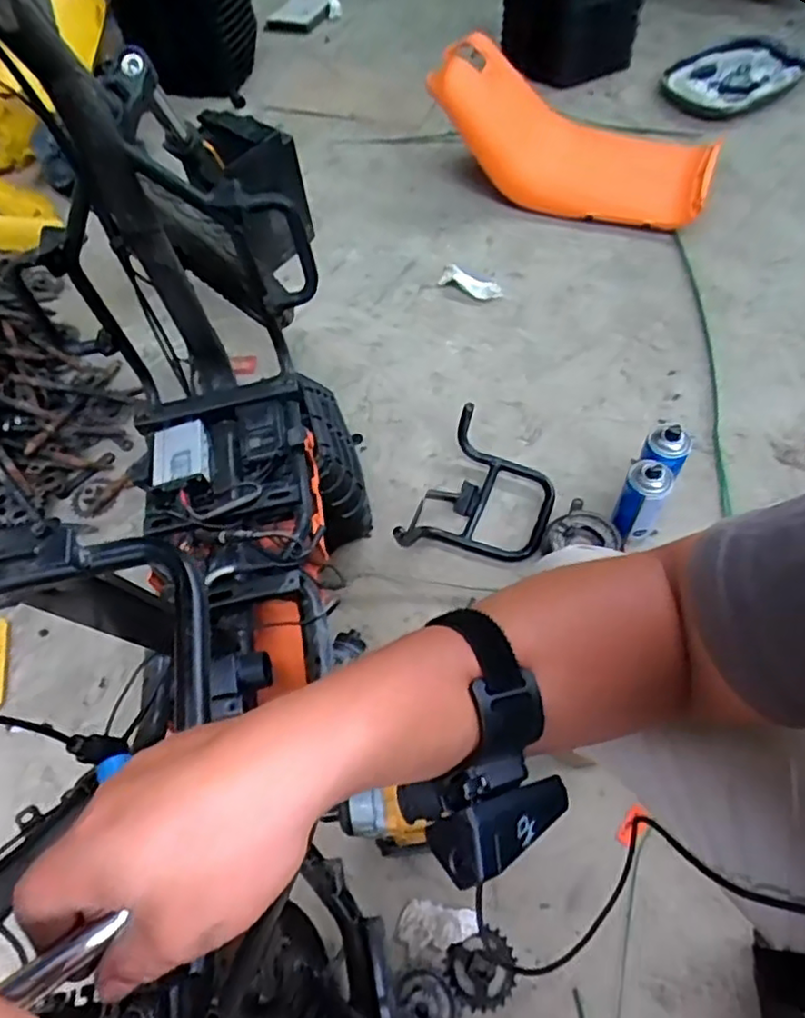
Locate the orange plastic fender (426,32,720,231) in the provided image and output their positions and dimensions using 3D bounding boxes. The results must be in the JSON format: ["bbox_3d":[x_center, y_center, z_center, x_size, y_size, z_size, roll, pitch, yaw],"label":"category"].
[{"bbox_3d":[0.315,-0.648,1.176,0.580,0.168,0.190,10,63,-20],"label":"orange plastic fender"}]

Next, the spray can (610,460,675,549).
[{"bbox_3d":[0.347,-0.012,0.931,0.067,0.158,0.064,-14,62,-3],"label":"spray can"}]

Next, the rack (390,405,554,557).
[{"bbox_3d":[0.120,-0.010,0.989,0.201,0.144,0.275,22,64,17],"label":"rack"}]

